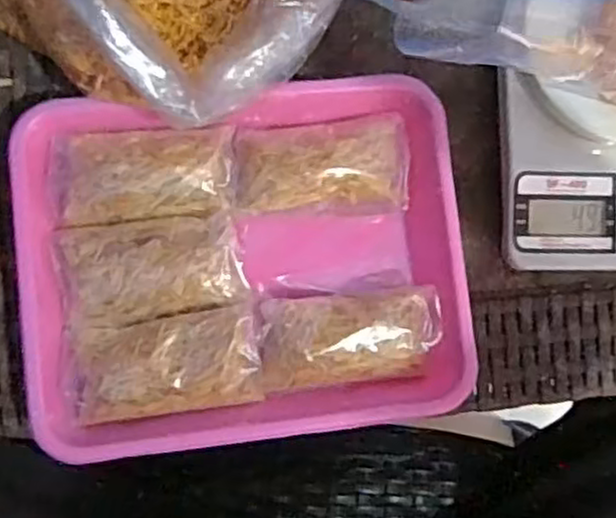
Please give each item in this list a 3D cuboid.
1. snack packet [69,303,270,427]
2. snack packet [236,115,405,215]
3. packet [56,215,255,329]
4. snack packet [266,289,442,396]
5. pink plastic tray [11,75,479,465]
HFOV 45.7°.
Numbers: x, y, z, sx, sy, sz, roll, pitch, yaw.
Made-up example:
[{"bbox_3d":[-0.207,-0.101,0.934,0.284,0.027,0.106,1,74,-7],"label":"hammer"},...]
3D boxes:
[{"bbox_3d":[-0.072,0.054,0.374,0.094,0.029,0.048,-7,85,-7],"label":"snack packet"},{"bbox_3d":[0.007,-0.048,0.392,0.090,0.031,0.046,-4,84,-6],"label":"snack packet"},{"bbox_3d":[-0.078,0.006,0.379,0.090,0.029,0.051,-8,85,-7],"label":"packet"},{"bbox_3d":[0.022,0.042,0.385,0.092,0.029,0.046,-4,85,-7],"label":"snack packet"},{"bbox_3d":[-0.031,0.004,0.382,0.217,0.038,0.176,-6,85,-7],"label":"pink plastic tray"}]

